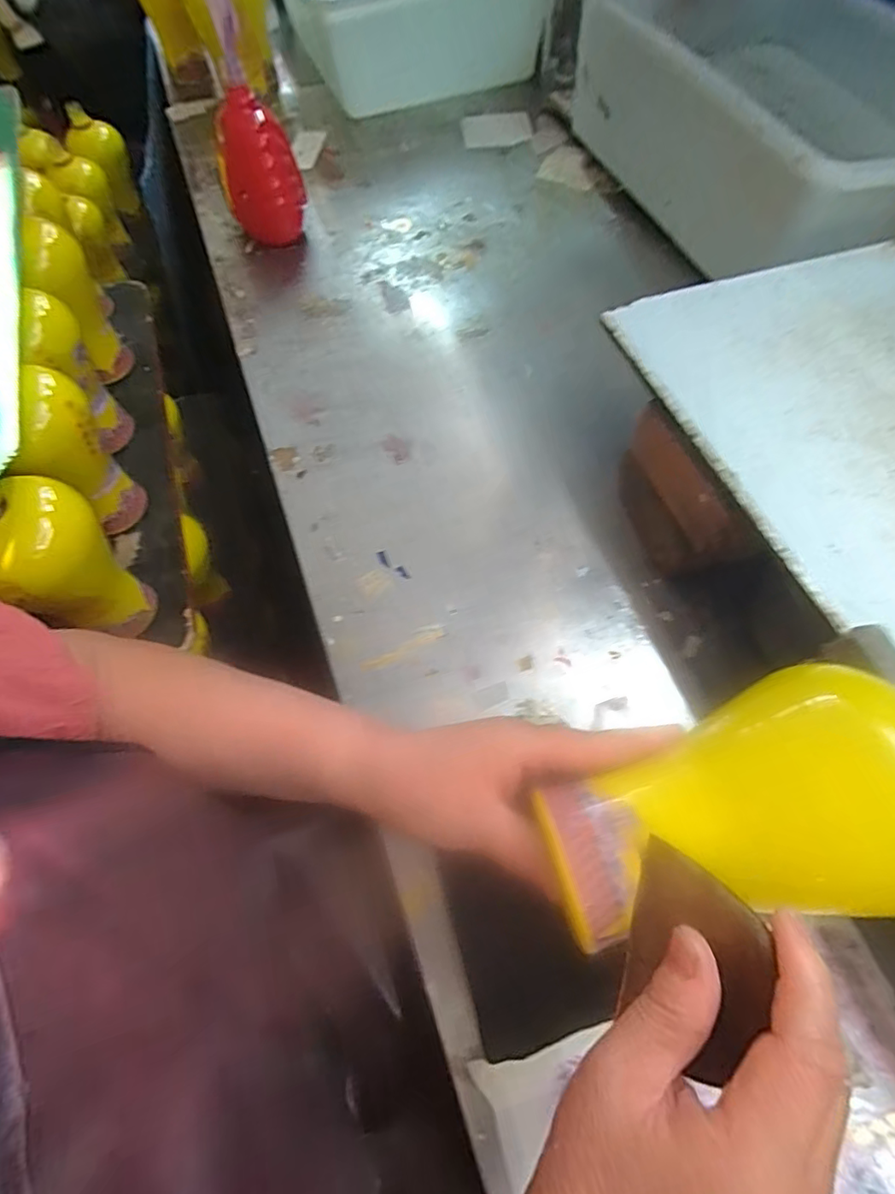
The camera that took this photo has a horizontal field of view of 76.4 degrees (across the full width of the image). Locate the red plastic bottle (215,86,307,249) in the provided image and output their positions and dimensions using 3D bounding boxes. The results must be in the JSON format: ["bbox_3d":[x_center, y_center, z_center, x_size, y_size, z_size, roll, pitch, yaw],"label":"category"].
[{"bbox_3d":[-0.230,-0.516,0.694,0.096,0.151,0.113,-16,63,-6],"label":"red plastic bottle"}]

